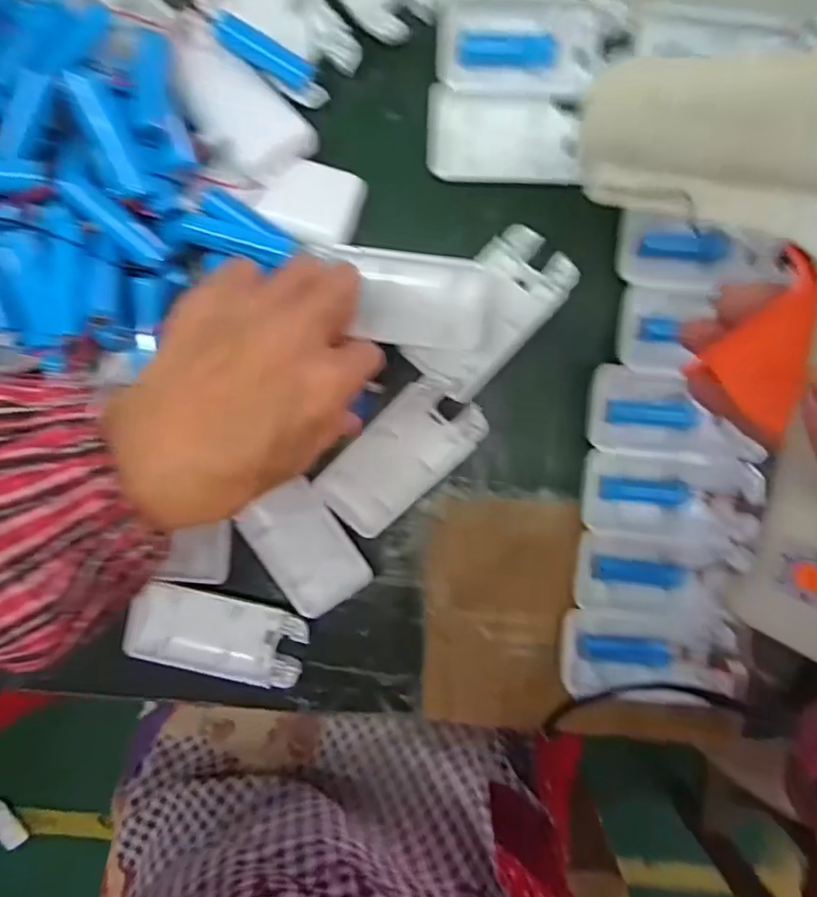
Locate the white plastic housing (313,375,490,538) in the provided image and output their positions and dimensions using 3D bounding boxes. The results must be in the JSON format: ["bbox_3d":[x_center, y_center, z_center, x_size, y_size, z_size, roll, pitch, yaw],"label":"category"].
[{"bbox_3d":[-0.005,0.006,0.303,0.091,0.022,0.047,-44,93,3],"label":"white plastic housing"}]

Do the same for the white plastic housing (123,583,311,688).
[{"bbox_3d":[-0.107,0.106,0.324,0.096,0.012,0.046,15,94,-1],"label":"white plastic housing"}]

